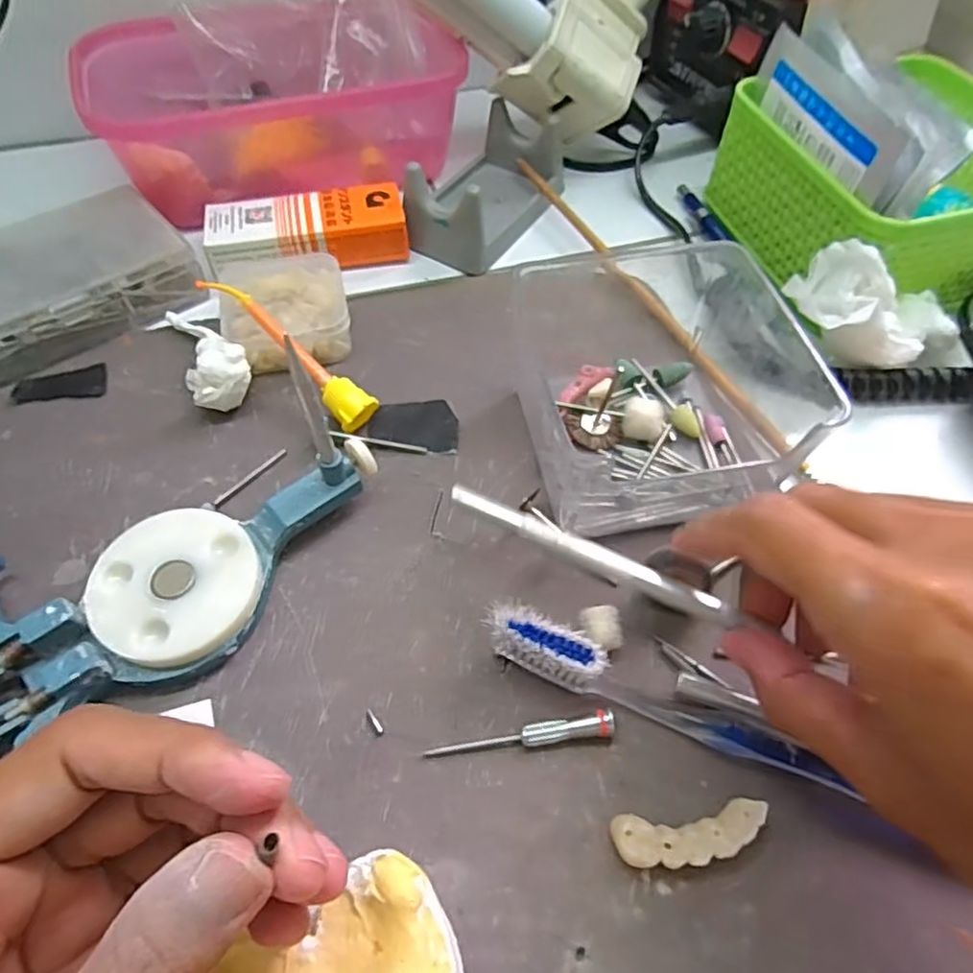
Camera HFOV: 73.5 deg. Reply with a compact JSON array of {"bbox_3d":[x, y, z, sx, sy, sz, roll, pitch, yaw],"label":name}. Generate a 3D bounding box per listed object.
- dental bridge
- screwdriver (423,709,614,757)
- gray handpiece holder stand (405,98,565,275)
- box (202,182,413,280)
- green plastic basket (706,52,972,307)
[{"bbox_3d":[0.060,0.103,0.192,0.045,0.010,0.015,-5,57,-5],"label":"dental bridge"},{"bbox_3d":[0.011,0.080,0.206,0.059,0.009,0.007,-7,57,-7],"label":"screwdriver"},{"bbox_3d":[0.001,-0.163,0.351,0.057,0.035,0.104,22,59,12],"label":"gray handpiece holder stand"},{"bbox_3d":[-0.091,-0.130,0.334,0.097,0.024,0.037,-10,58,-8],"label":"box"},{"bbox_3d":[0.205,-0.148,0.330,0.133,0.061,0.124,-13,58,-10],"label":"green plastic basket"}]

